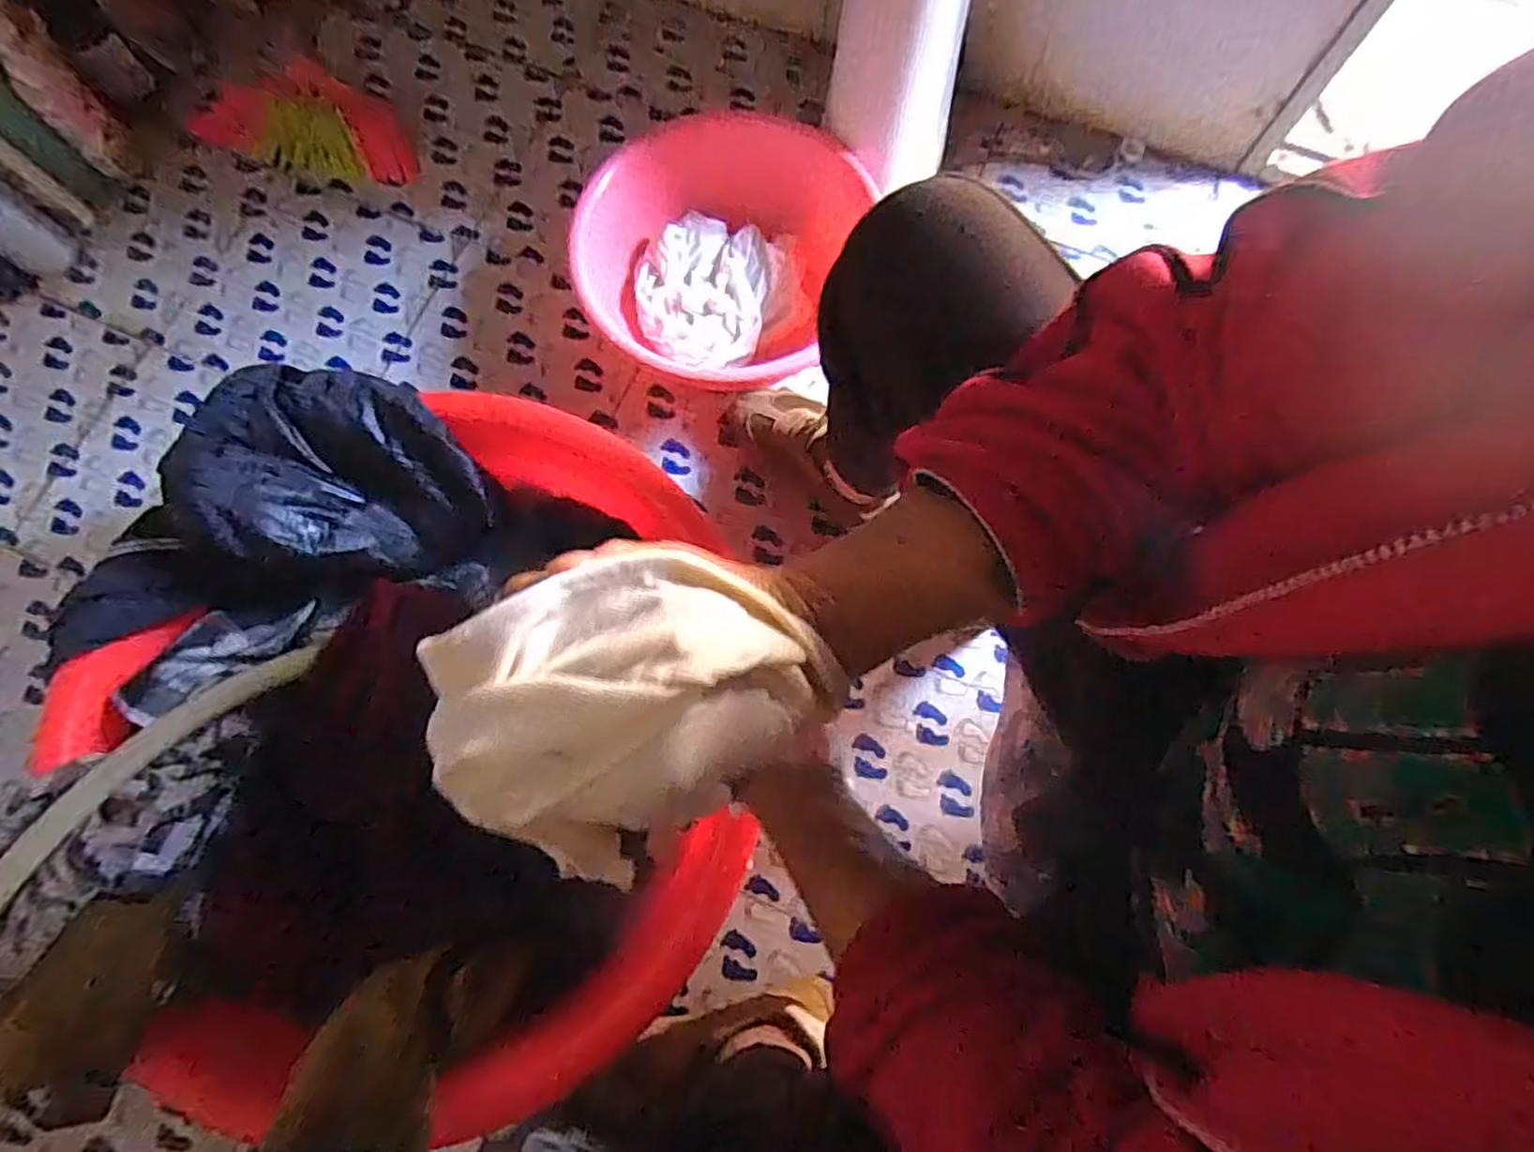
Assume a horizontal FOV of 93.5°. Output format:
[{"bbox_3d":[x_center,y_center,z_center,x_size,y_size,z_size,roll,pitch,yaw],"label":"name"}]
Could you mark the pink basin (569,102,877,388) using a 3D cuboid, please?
[{"bbox_3d":[-0.083,-0.388,0.898,0.360,0.163,0.355,0,76,0],"label":"pink basin"}]

